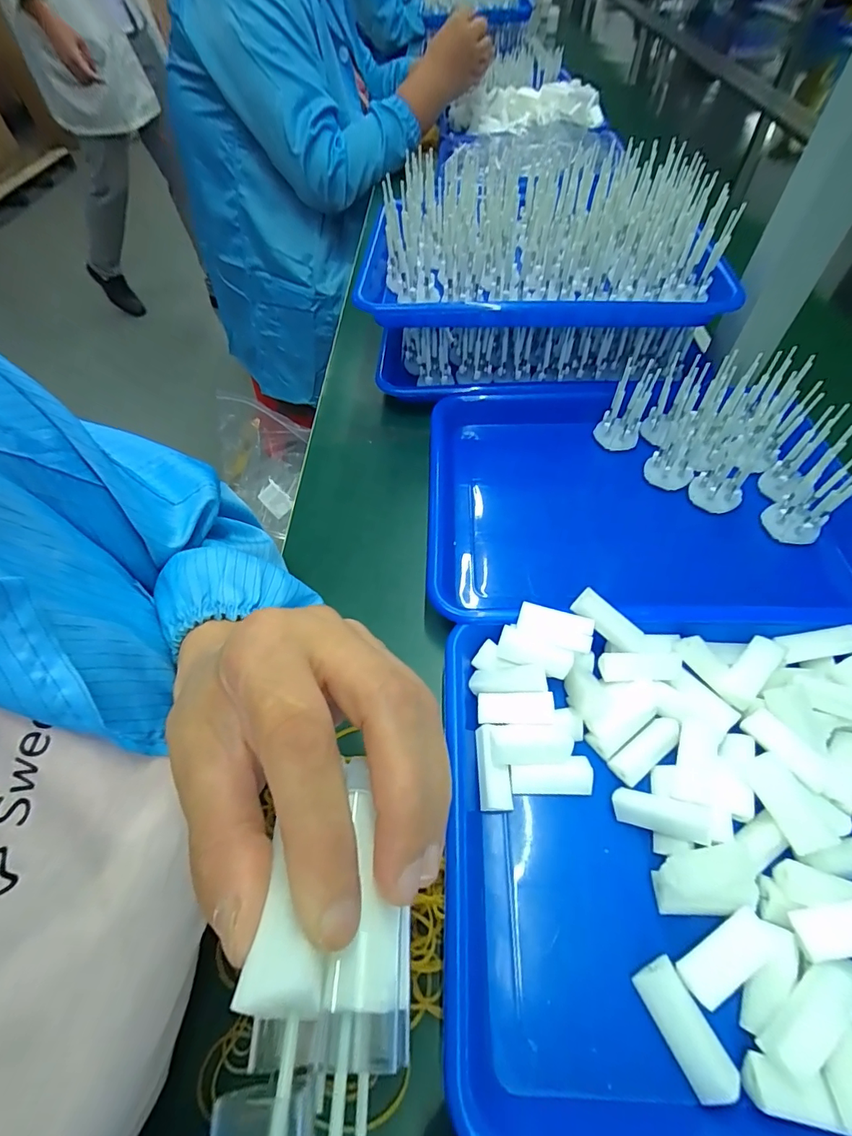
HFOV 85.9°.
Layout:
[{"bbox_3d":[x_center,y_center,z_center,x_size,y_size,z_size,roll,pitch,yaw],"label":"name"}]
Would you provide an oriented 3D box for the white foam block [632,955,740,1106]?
[{"bbox_3d":[0.117,0.206,0.205,0.021,0.008,0.045,-23,59,-12],"label":"white foam block"}]

